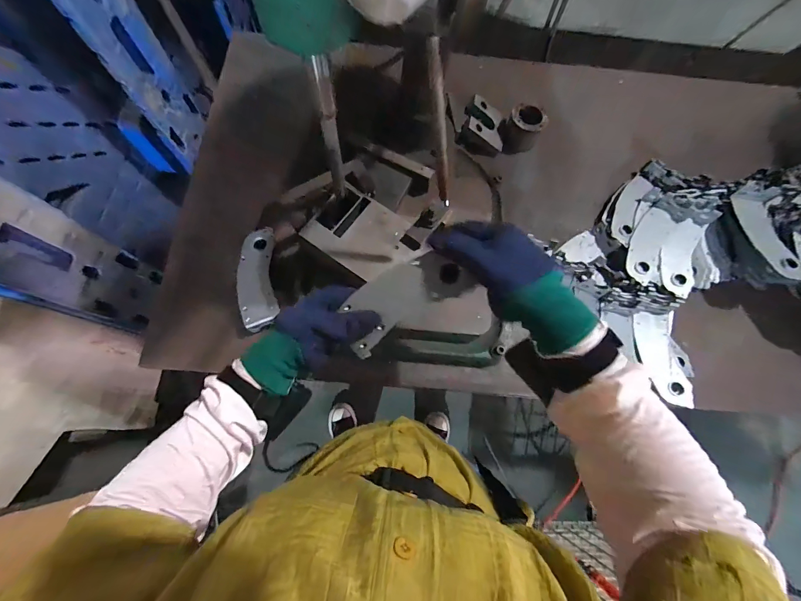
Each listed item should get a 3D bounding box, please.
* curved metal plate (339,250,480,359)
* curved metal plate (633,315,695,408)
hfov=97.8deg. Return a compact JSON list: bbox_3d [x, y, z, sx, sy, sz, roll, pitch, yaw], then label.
[{"bbox_3d":[0.000,-0.004,0.391,0.152,0.012,0.068,-34,85,11],"label":"curved metal plate"},{"bbox_3d":[0.463,0.101,0.618,0.060,0.034,0.160,2,74,-2],"label":"curved metal plate"}]

